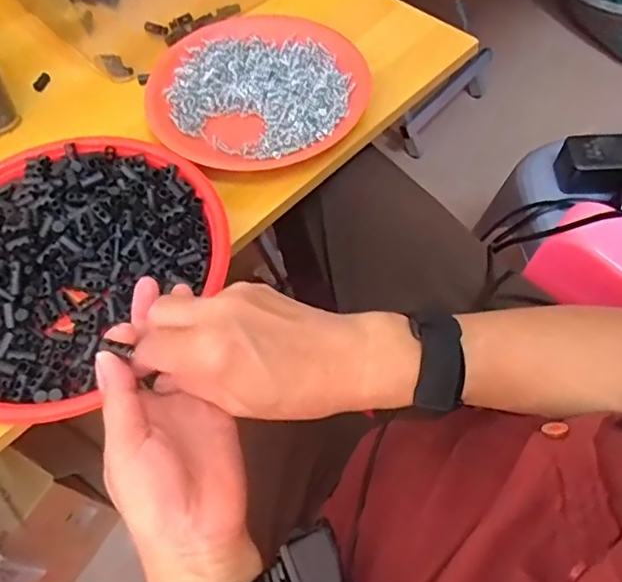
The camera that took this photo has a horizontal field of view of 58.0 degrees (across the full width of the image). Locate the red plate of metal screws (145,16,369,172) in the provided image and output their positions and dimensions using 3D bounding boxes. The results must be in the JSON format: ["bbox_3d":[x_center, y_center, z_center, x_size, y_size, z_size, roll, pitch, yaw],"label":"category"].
[{"bbox_3d":[-0.048,-0.180,0.505,0.189,0.028,0.176,-1,60,1],"label":"red plate of metal screws"}]

